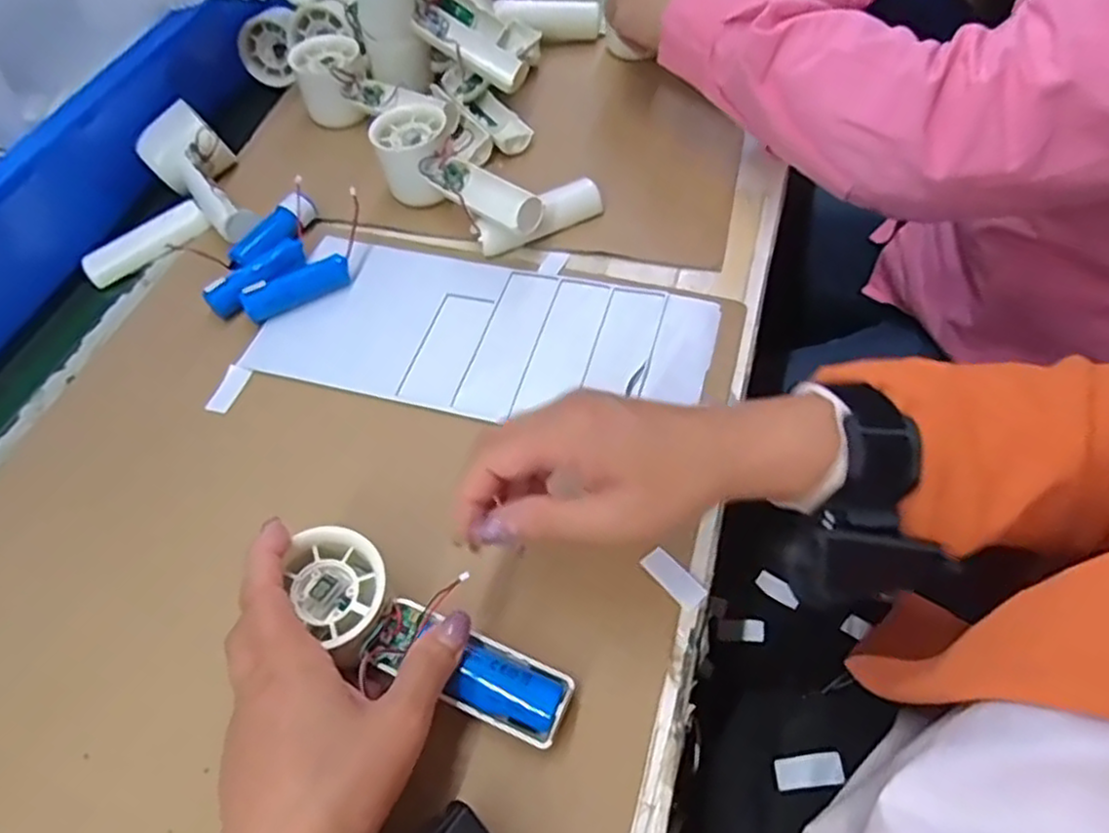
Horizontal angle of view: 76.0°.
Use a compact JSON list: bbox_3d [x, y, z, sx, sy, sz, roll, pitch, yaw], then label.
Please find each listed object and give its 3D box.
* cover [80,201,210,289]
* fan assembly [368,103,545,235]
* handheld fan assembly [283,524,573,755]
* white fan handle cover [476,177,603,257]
[{"bbox_3d":[-0.308,-0.130,0.536,0.092,0.021,0.026,-28,60,-14],"label":"cover"},{"bbox_3d":[-0.074,-0.165,0.514,0.058,0.053,0.152,-37,62,-19],"label":"fan assembly"},{"bbox_3d":[-0.061,0.103,0.332,0.144,0.023,0.051,30,63,6],"label":"handheld fan assembly"},{"bbox_3d":[-0.010,-0.144,0.514,0.092,0.026,0.028,-25,59,-12],"label":"white fan handle cover"}]

